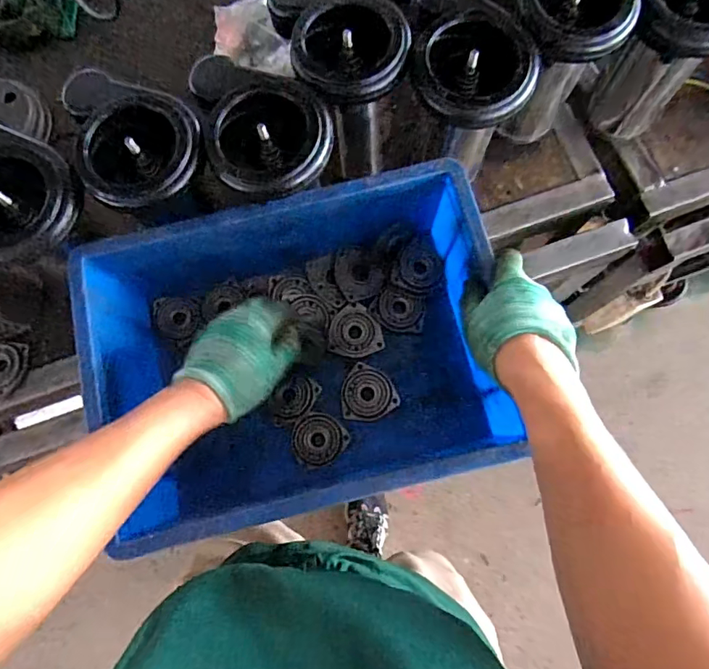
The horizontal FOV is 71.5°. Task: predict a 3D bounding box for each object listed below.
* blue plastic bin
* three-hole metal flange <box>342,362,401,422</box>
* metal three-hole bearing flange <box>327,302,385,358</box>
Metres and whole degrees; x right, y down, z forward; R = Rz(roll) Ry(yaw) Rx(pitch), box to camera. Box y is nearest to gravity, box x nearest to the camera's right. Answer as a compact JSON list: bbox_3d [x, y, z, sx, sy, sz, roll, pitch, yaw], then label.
[{"bbox_3d":[-0.053,0.012,0.524,0.393,0.138,0.291,-14,77,-1],"label":"blue plastic bin"},{"bbox_3d":[0.019,0.069,0.578,0.064,0.004,0.064,0,77,2],"label":"three-hole metal flange"},{"bbox_3d":[0.003,-0.005,0.591,0.064,0.006,0.063,0,77,2],"label":"metal three-hole bearing flange"}]

